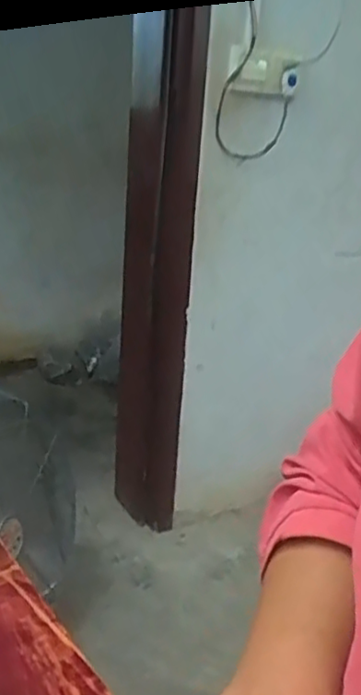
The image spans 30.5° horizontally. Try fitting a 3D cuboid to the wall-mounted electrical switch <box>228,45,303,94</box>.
[{"bbox_3d":[0.149,-0.502,1.201,0.142,0.073,0.019,-6,21,-27],"label":"wall-mounted electrical switch"}]

